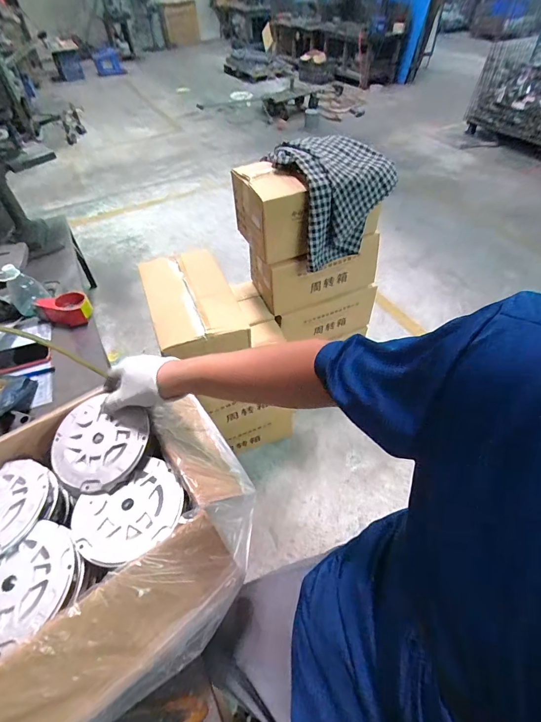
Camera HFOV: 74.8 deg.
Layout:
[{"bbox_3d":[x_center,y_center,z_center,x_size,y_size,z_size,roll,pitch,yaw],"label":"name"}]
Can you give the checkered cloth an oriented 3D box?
[{"bbox_3d":[0.197,-0.538,1.182,0.338,0.309,0.260,-17,51,-12],"label":"checkered cloth"}]

